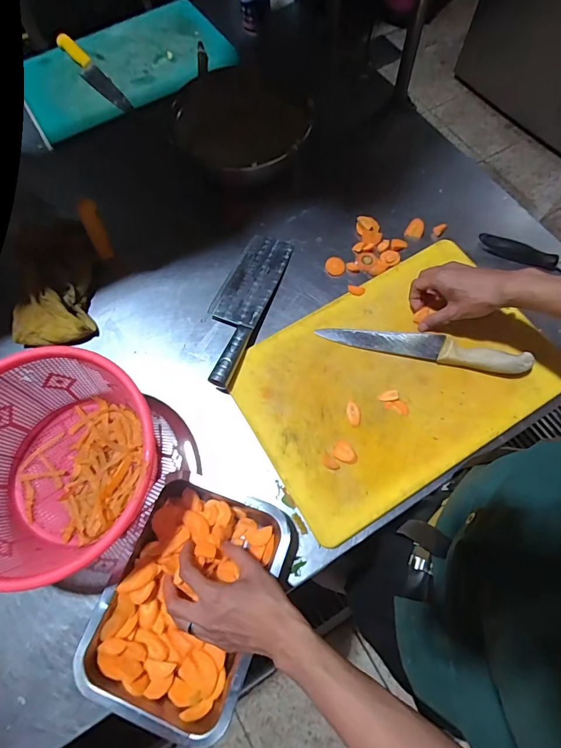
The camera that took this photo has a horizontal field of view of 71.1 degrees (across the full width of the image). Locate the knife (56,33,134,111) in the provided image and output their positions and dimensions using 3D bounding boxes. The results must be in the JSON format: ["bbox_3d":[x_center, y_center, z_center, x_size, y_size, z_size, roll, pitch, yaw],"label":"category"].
[{"bbox_3d":[-0.389,-0.626,0.812,0.035,0.024,0.269,-40,75,-13],"label":"knife"}]

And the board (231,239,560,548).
[{"bbox_3d":[0.171,0.000,0.582,0.439,0.020,0.299,-30,73,-10],"label":"board"}]

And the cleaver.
[{"bbox_3d":[-0.067,-0.117,0.620,0.083,0.037,0.280,20,70,9],"label":"cleaver"}]

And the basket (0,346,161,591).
[{"bbox_3d":[-0.267,0.113,0.487,0.244,0.138,0.242,-1,68,1],"label":"basket"}]

